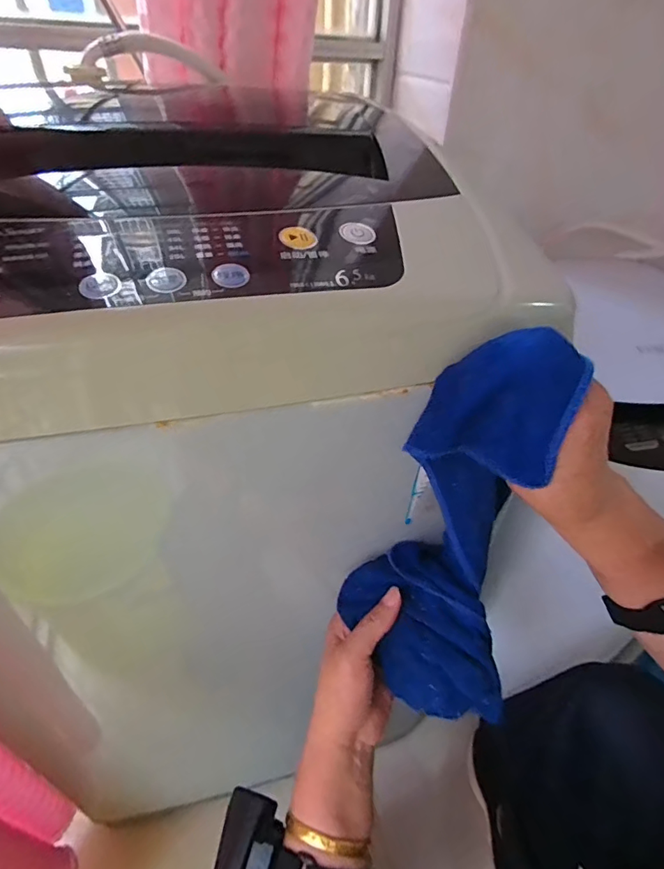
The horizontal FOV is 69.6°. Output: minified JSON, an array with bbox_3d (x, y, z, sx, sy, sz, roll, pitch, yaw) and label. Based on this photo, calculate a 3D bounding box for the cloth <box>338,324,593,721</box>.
[{"bbox_3d":[0.086,0.062,0.332,0.124,0.269,0.081,20,29,19],"label":"cloth"}]

